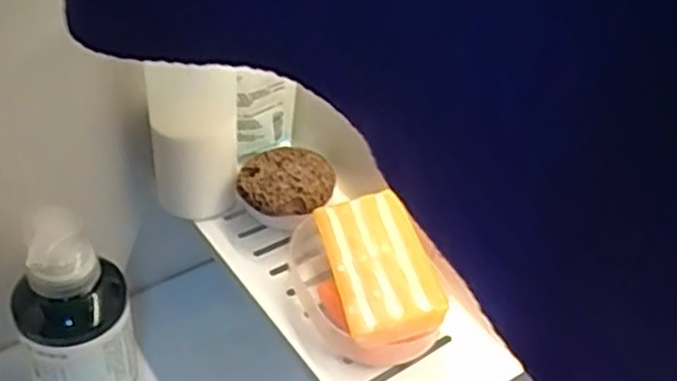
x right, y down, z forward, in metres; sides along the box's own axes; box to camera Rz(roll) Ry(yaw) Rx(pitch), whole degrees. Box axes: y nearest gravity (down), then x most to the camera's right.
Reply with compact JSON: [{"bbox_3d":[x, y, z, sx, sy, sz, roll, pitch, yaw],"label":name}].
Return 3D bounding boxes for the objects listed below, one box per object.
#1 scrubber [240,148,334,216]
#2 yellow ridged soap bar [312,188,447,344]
[{"bbox_3d":[-0.037,-0.008,0.506,0.064,0.019,0.065,12,42,4],"label":"scrubber"},{"bbox_3d":[0.025,0.047,0.450,0.059,0.025,0.108,-5,43,-14],"label":"yellow ridged soap bar"}]

